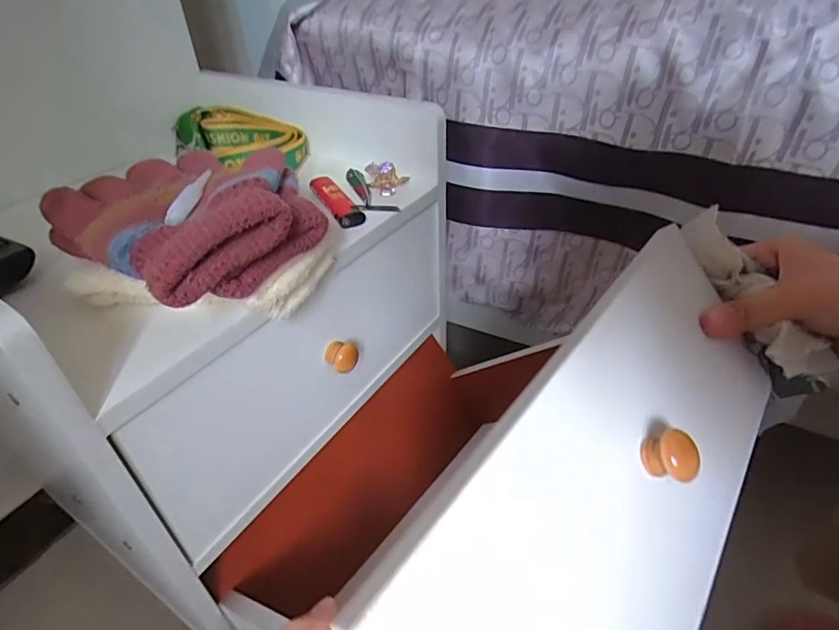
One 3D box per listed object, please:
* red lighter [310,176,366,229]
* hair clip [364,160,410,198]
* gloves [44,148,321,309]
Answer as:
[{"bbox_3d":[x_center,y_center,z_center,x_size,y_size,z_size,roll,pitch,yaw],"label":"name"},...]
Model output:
[{"bbox_3d":[-0.066,-0.089,0.384,0.018,0.012,0.077,-20,41,-22],"label":"red lighter"},{"bbox_3d":[-0.028,-0.115,0.411,0.031,0.021,0.023,25,45,31],"label":"hair clip"},{"bbox_3d":[-0.131,-0.058,0.286,0.163,0.053,0.112,23,44,29],"label":"gloves"}]

